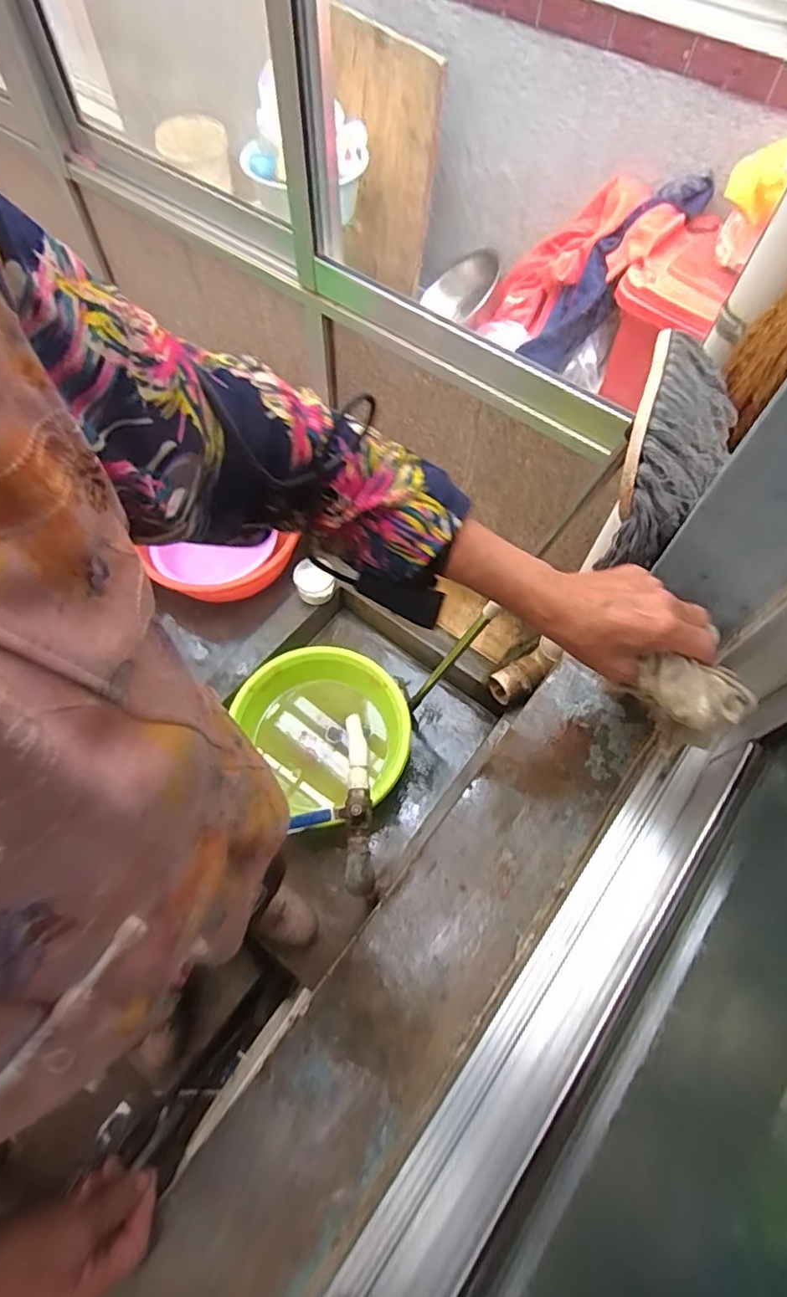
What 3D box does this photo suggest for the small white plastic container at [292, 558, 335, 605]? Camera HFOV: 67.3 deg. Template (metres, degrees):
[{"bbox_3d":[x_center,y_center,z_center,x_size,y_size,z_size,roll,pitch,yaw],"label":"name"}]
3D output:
[{"bbox_3d":[-0.198,-0.177,1.474,0.100,0.091,0.106,-14,66,-9],"label":"small white plastic container"}]

